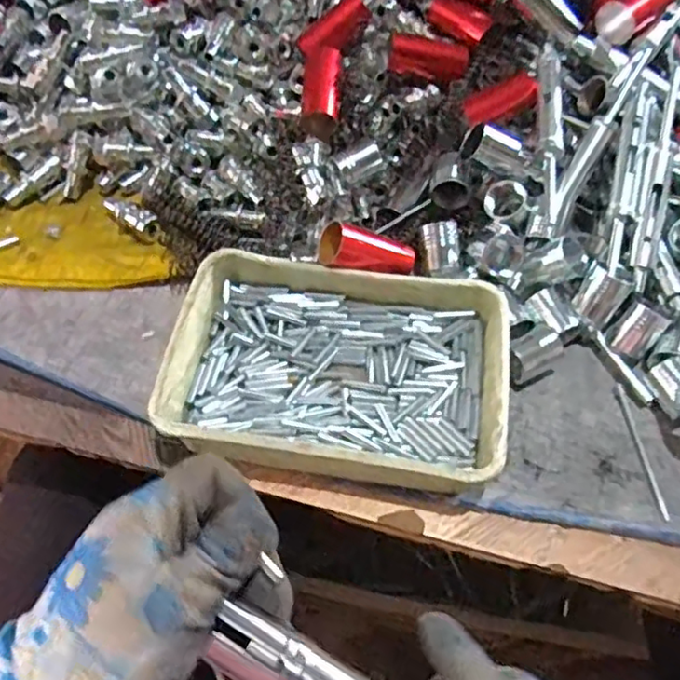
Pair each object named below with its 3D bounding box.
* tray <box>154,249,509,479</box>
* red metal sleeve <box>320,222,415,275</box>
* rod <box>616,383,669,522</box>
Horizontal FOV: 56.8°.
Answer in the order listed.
[{"bbox_3d":[-0.001,0.018,0.394,0.200,0.043,0.135,7,60,4],"label":"tray"},{"bbox_3d":[0.021,-0.061,0.428,0.065,0.032,0.028,10,58,-19],"label":"red metal sleeve"},{"bbox_3d":[0.187,0.067,0.390,0.005,0.004,0.089,-4,60,-2],"label":"rod"}]

